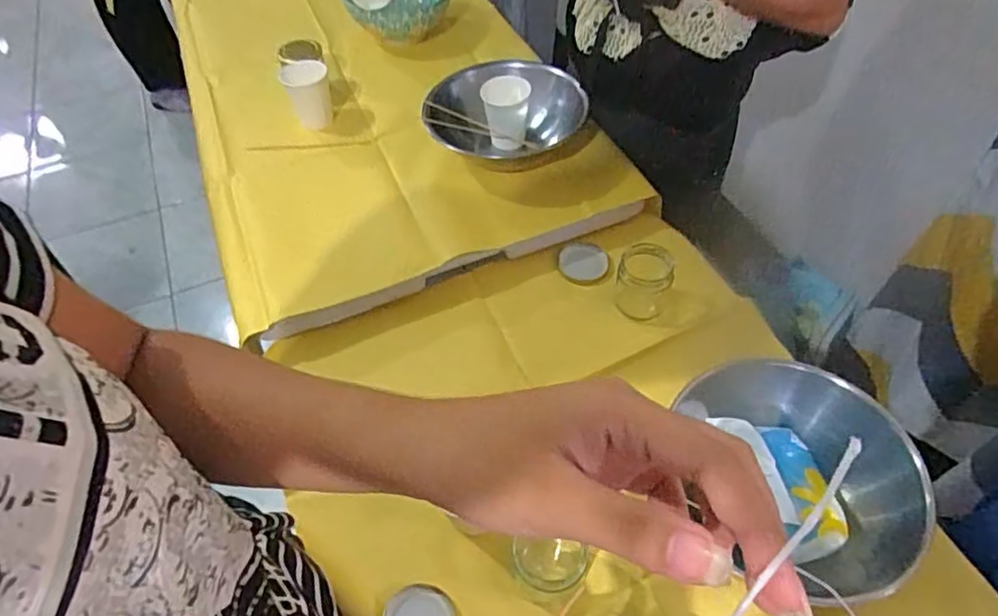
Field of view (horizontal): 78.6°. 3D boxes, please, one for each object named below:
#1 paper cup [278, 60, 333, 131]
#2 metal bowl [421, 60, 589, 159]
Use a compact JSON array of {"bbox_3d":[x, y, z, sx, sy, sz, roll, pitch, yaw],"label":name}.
[{"bbox_3d":[-0.305,-0.342,0.977,0.071,0.088,0.075,-17,53,-10],"label":"paper cup"},{"bbox_3d":[0.016,-0.295,0.927,0.202,0.085,0.201,-1,52,2],"label":"metal bowl"}]

